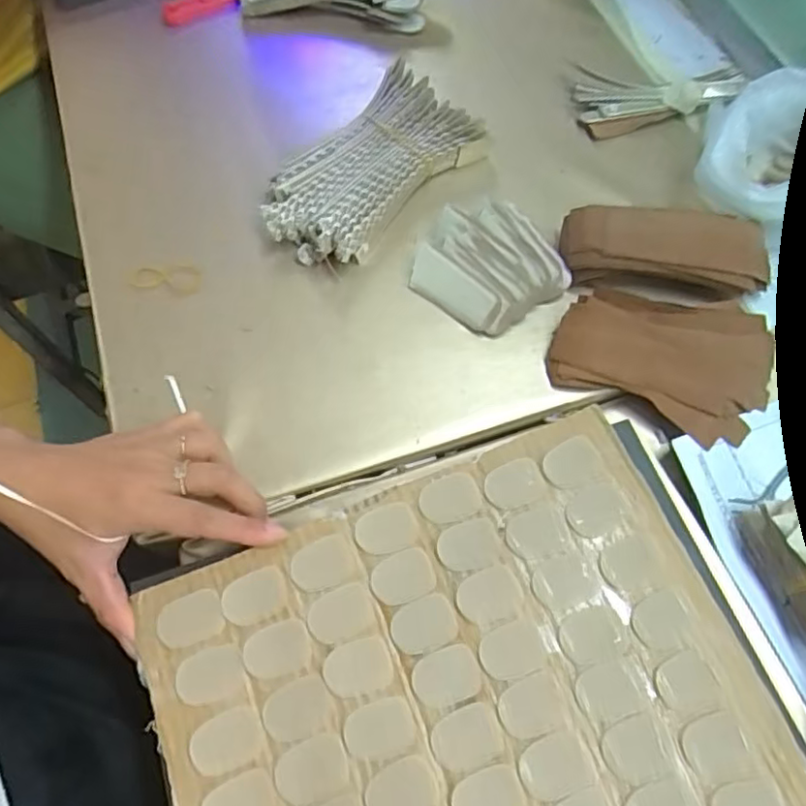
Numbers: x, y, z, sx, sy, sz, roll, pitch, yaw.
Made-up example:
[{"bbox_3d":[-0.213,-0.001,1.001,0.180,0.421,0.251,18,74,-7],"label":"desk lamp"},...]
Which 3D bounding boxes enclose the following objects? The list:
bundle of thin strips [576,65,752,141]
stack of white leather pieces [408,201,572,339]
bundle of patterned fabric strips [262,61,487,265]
[{"bbox_3d":[0.206,-0.251,0.508,0.130,0.026,0.047,-12,67,-4],"label":"bundle of thin strips"},{"bbox_3d":[0.056,-0.095,0.436,0.089,0.028,0.090,-33,70,-13],"label":"stack of white leather pieces"},{"bbox_3d":[-0.024,-0.172,0.468,0.085,0.031,0.171,40,73,16],"label":"bundle of patterned fabric strips"}]

